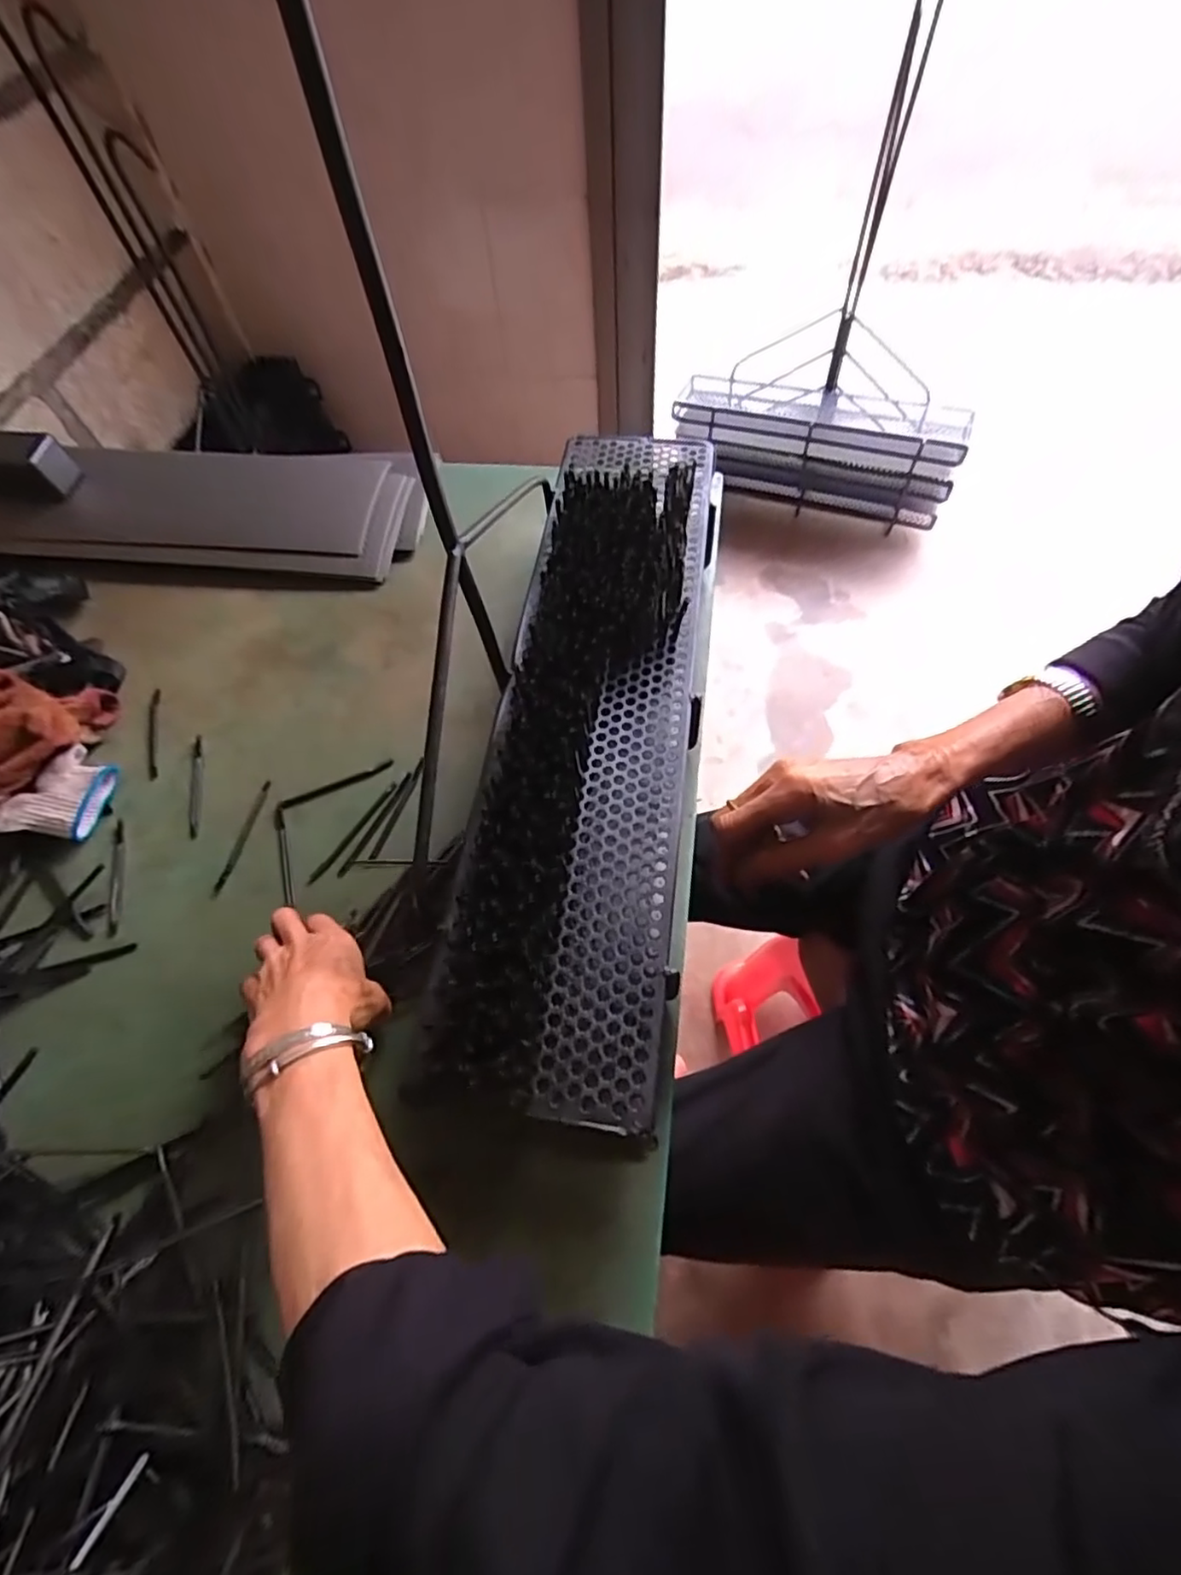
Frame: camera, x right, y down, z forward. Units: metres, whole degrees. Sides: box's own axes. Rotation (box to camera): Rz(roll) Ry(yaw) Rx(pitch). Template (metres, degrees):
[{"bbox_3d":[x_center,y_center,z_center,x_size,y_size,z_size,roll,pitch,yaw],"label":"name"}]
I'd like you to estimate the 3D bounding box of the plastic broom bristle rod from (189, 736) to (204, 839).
[{"bbox_3d":[-0.358,-0.001,0.576,0.011,0.005,0.109,-13,61,-4],"label":"plastic broom bristle rod"}]

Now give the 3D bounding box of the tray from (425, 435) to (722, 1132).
[{"bbox_3d":[0.008,-0.060,0.458,0.139,0.057,0.531,7,61,8],"label":"tray"}]

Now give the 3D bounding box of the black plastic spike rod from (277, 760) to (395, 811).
[{"bbox_3d":[-0.227,-0.002,0.565,0.104,0.004,0.011,-23,62,-9],"label":"black plastic spike rod"}]

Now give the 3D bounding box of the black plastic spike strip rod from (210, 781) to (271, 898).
[{"bbox_3d":[-0.301,0.043,0.550,0.010,0.004,0.109,8,62,8],"label":"black plastic spike strip rod"}]

